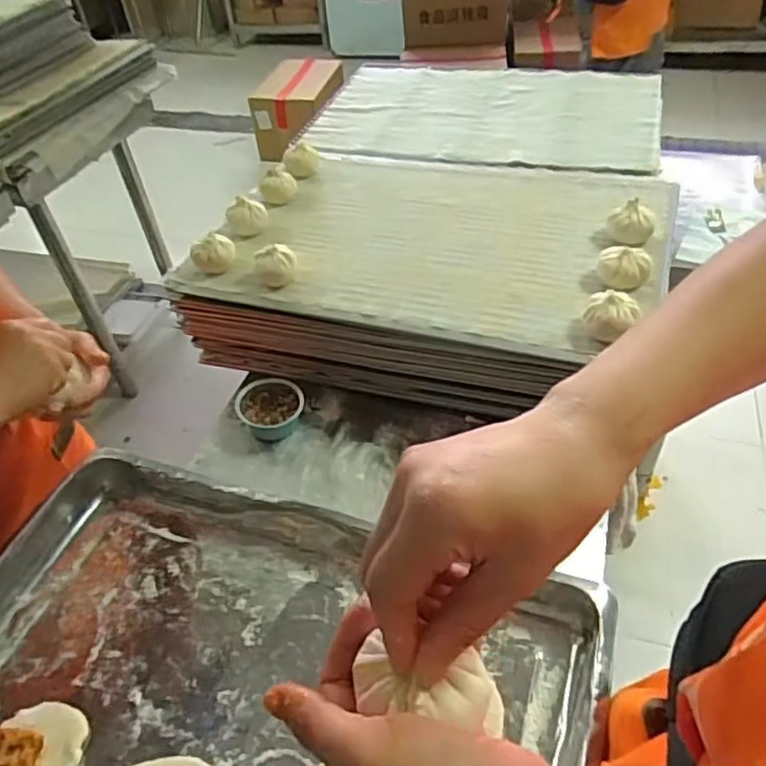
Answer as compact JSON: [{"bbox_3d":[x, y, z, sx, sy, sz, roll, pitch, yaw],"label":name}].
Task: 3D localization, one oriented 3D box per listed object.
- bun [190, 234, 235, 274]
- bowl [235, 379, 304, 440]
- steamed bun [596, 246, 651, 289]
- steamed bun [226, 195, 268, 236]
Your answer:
[{"bbox_3d":[-0.222,-0.170,0.860,0.056,0.044,0.055,-17,44,-12],"label":"bun"},{"bbox_3d":[-0.140,0.034,0.824,0.079,0.036,0.080,-30,48,-23],"label":"bowl"},{"bbox_3d":[0.278,-0.133,0.762,0.059,0.036,0.048,11,46,17],"label":"steamed bun"},{"bbox_3d":[-0.189,-0.232,0.917,0.057,0.048,0.047,-14,44,-8],"label":"steamed bun"}]

